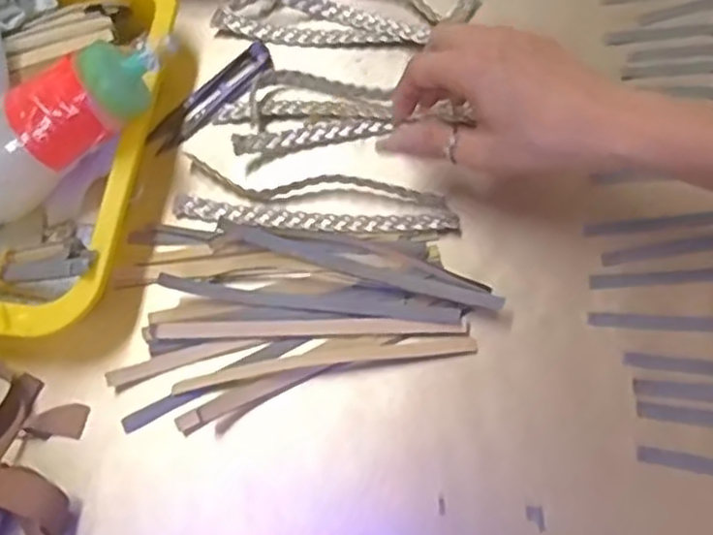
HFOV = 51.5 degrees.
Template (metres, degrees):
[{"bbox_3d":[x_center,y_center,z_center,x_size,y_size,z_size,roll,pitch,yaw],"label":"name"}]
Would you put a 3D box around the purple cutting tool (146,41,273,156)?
[{"bbox_3d":[-0.096,-0.112,0.486,0.096,0.012,0.023,-41,73,-14],"label":"purple cutting tool"}]

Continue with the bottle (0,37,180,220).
[{"bbox_3d":[-0.170,-0.084,0.424,0.158,0.055,0.054,-31,69,9],"label":"bottle"}]

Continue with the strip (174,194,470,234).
[{"bbox_3d":[-0.026,-0.030,0.451,0.174,0.012,0.017,6,68,4],"label":"strip"}]

